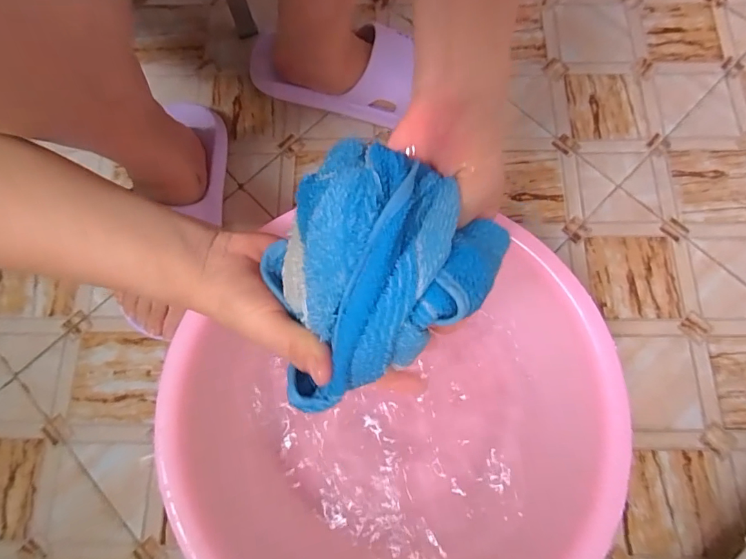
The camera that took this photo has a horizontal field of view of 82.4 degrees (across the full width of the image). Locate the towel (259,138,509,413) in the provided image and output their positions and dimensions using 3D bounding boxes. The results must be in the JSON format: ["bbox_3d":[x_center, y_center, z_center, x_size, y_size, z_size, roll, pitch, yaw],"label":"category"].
[{"bbox_3d":[-0.009,-0.002,0.215,0.105,0.059,0.125,39,79,11],"label":"towel"}]

